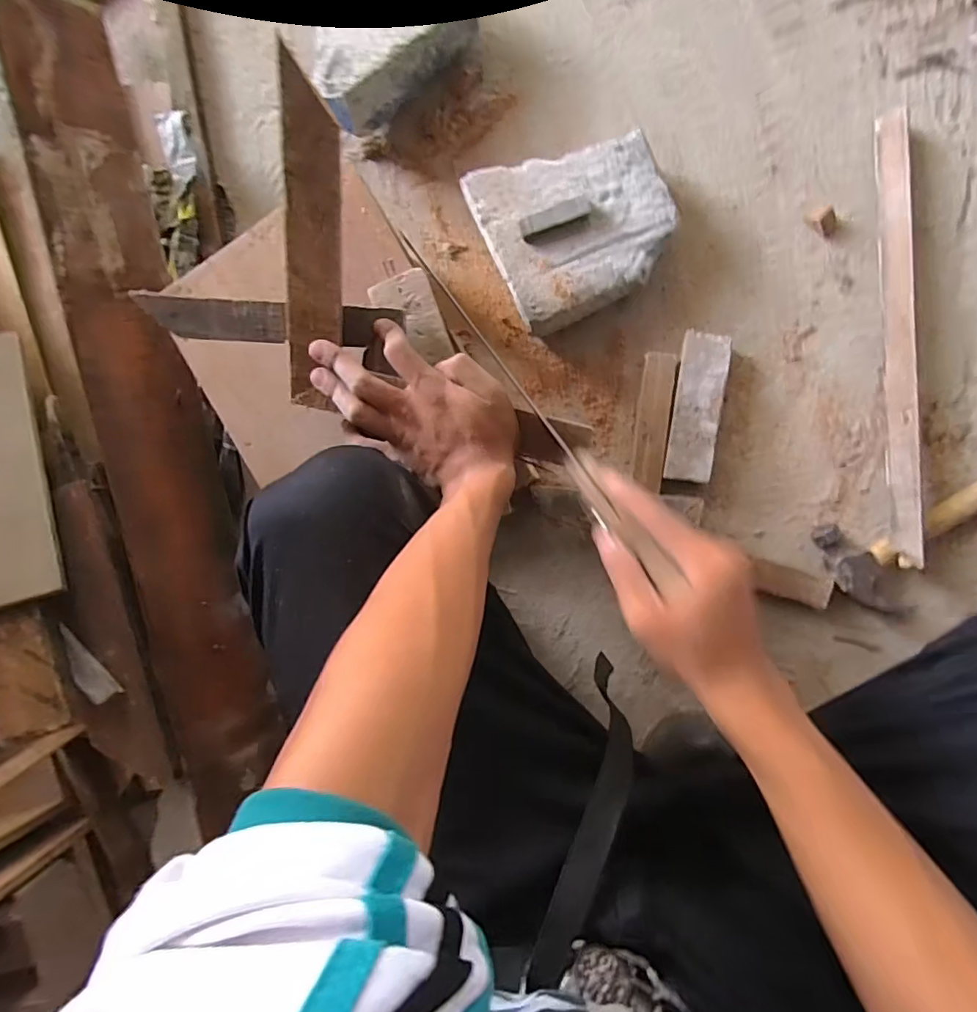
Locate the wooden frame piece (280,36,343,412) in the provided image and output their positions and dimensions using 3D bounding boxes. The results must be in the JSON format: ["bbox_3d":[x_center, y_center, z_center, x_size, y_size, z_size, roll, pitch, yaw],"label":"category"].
[{"bbox_3d":[-0.126,-0.182,0.383,0.038,0.011,0.220,0,110,-13],"label":"wooden frame piece"}]

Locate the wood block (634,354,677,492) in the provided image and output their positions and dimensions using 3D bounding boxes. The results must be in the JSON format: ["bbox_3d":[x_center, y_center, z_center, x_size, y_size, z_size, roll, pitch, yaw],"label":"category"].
[{"bbox_3d":[0.198,-0.101,0.642,0.035,0.025,0.158,6,94,8],"label":"wood block"}]

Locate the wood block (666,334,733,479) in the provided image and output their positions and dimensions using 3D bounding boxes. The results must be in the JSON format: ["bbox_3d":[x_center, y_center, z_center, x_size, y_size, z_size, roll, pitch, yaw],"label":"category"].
[{"bbox_3d":[0.246,-0.115,0.633,0.052,0.037,0.168,8,94,8],"label":"wood block"}]

